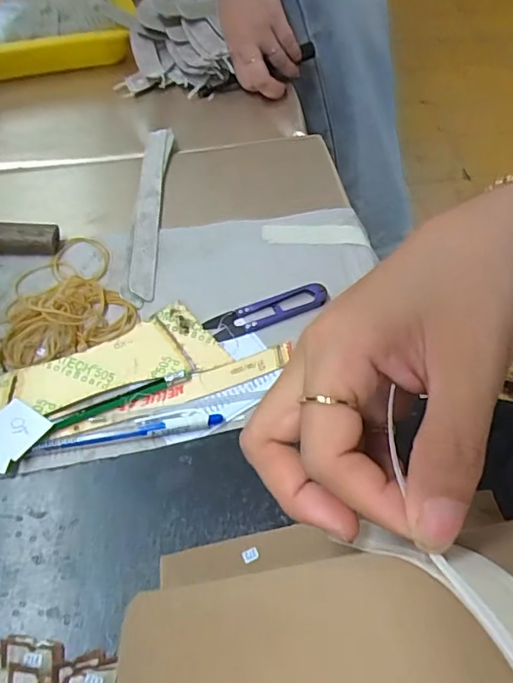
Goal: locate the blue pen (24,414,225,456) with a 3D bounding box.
[{"bbox_3d":[-0.082,0.059,0.335,0.121,0.005,0.009,-8,59,-10],"label":"blue pen"}]

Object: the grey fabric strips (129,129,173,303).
[{"bbox_3d":[-0.090,-0.115,0.446,0.023,0.014,0.192,1,58,-4],"label":"grey fabric strips"}]

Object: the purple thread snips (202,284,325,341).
[{"bbox_3d":[0.008,-0.023,0.390,0.093,0.011,0.023,-18,61,-15],"label":"purple thread snips"}]

